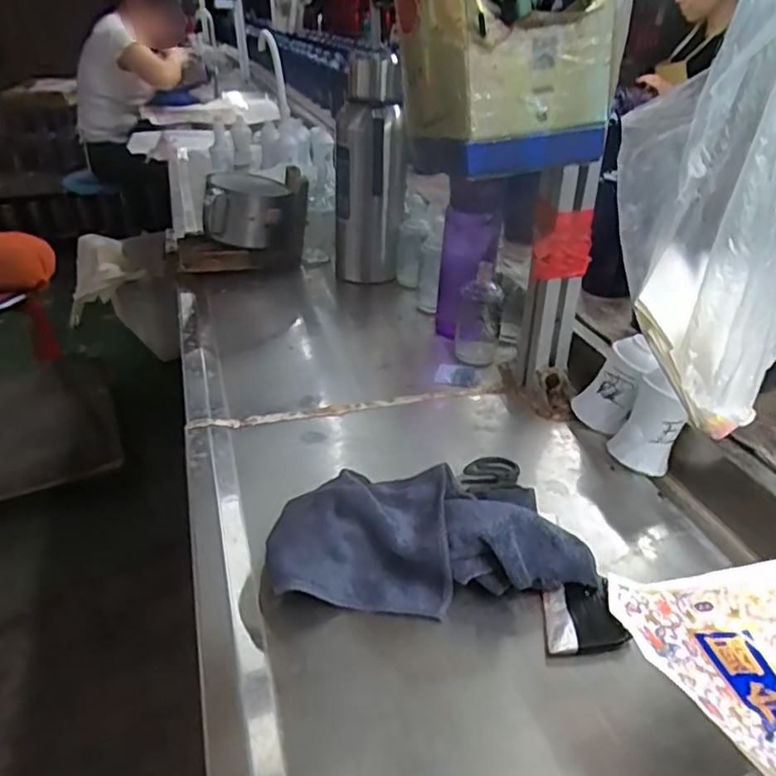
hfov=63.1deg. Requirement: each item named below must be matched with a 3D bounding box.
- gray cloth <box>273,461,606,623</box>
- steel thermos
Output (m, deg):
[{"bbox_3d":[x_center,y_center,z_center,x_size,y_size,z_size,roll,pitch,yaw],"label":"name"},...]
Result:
[{"bbox_3d":[0.033,0.114,0.497,0.243,0.070,0.123,1,32,4],"label":"gray cloth"},{"bbox_3d":[-0.030,-0.320,0.946,0.102,0.311,0.086,-3,32,-4],"label":"steel thermos"}]

